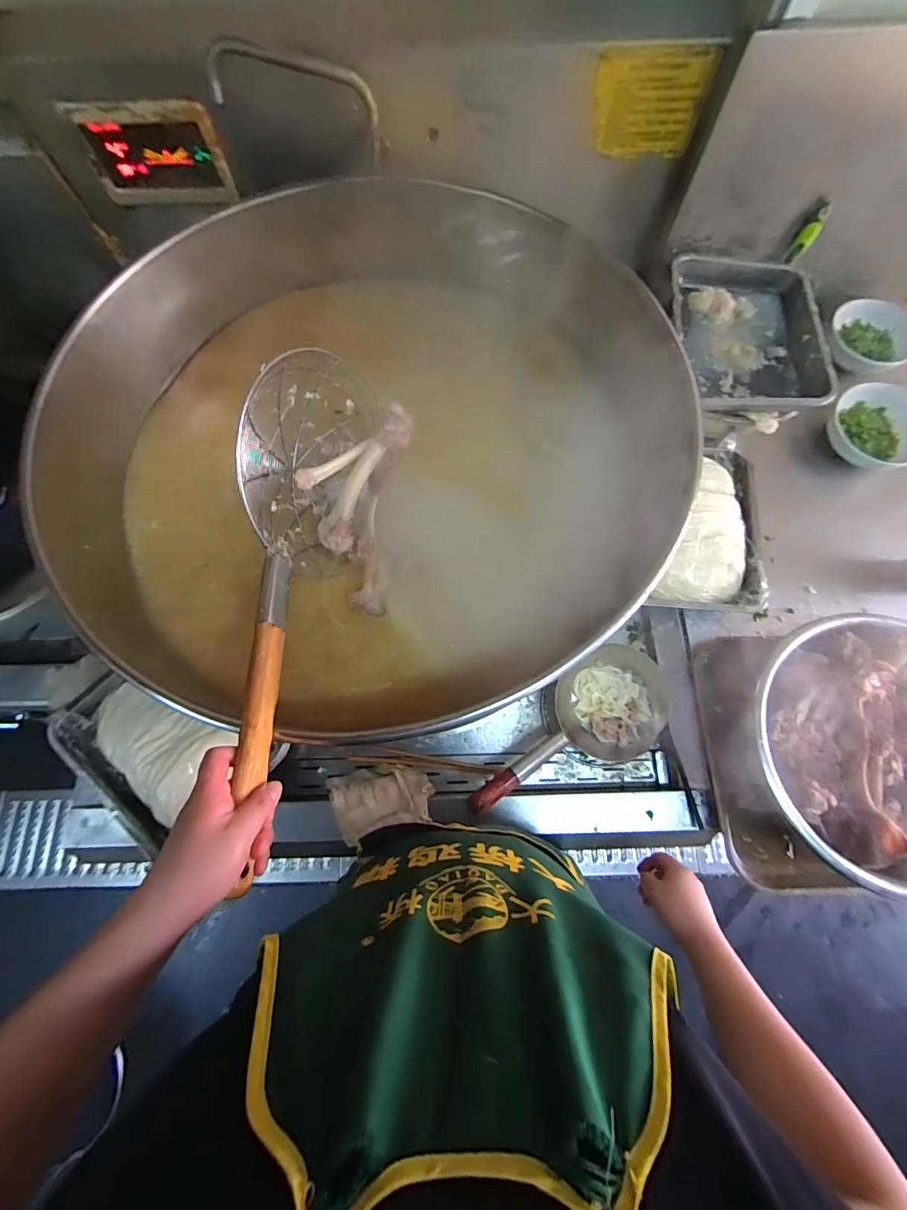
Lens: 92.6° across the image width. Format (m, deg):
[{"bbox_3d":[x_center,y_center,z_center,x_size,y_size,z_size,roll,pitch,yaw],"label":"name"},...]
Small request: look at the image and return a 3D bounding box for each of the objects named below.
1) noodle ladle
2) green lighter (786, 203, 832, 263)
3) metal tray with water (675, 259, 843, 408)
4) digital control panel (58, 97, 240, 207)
[{"bbox_3d":[0.210,0.232,0.773,0.412,0.085,0.196,-35,76,-9],"label":"noodle ladle"},{"bbox_3d":[0.676,-0.704,0.826,0.030,0.089,0.023,33,77,10],"label":"green lighter"},{"bbox_3d":[0.543,-0.502,0.812,0.261,0.052,0.349,-1,73,1],"label":"metal tray with water"},{"bbox_3d":[-0.517,-0.784,0.755,0.243,0.134,0.035,-1,73,0],"label":"digital control panel"}]

